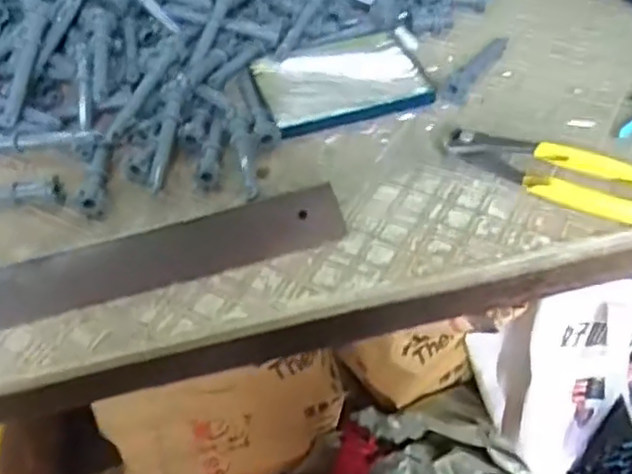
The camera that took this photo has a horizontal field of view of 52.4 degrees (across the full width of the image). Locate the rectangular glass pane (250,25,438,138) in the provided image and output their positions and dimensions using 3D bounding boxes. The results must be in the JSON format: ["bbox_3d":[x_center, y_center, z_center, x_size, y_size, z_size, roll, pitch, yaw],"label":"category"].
[{"bbox_3d":[0.022,-0.130,0.510,0.138,0.016,0.103,-16,51,-12],"label":"rectangular glass pane"}]

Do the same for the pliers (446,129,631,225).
[{"bbox_3d":[0.167,-0.041,0.420,0.163,0.015,0.046,21,53,19],"label":"pliers"}]

